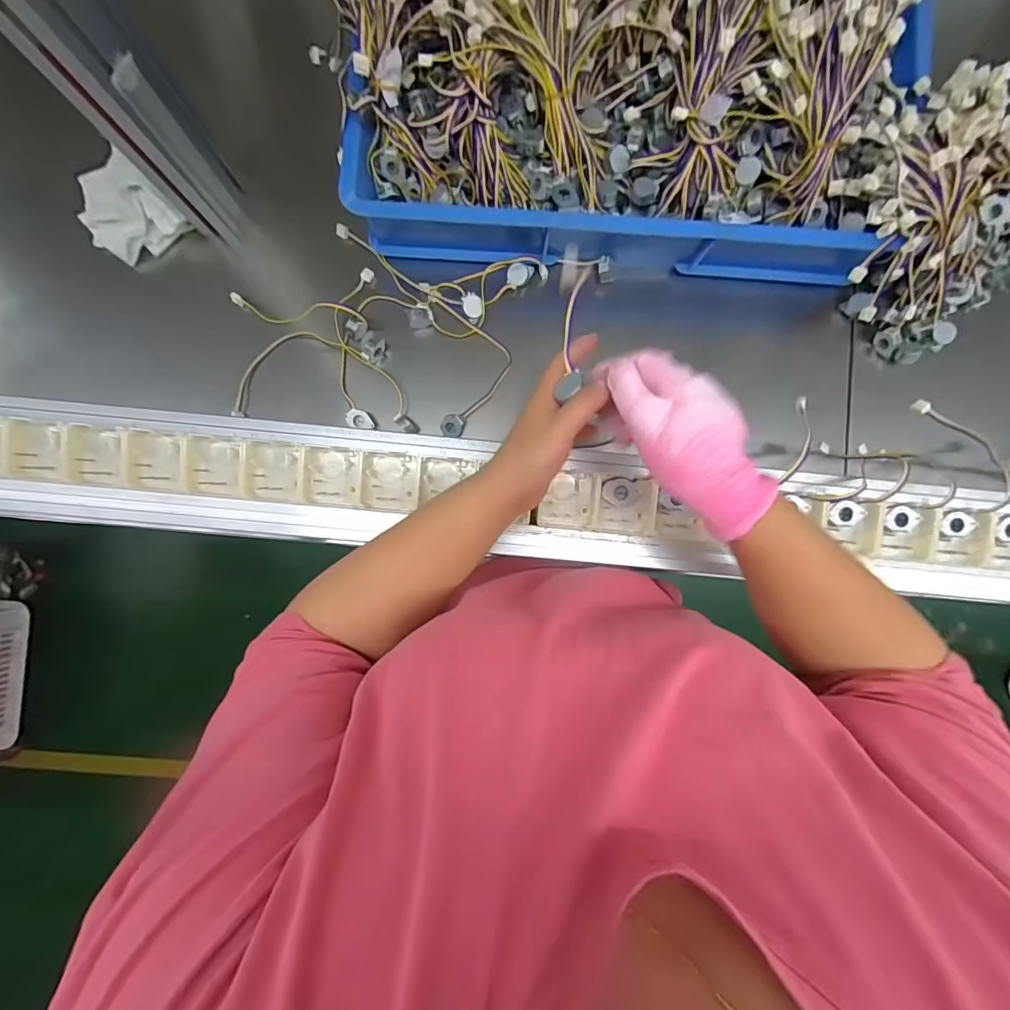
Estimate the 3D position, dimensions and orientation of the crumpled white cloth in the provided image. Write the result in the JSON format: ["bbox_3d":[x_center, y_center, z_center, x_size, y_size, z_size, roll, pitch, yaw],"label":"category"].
[{"bbox_3d":[-0.446,-0.346,0.517,0.101,0.047,0.138,-44,89,-2],"label":"crumpled white cloth"}]

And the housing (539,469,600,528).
[{"bbox_3d":[0.057,-0.006,0.400,0.051,0.011,0.051,5,87,-1],"label":"housing"}]

